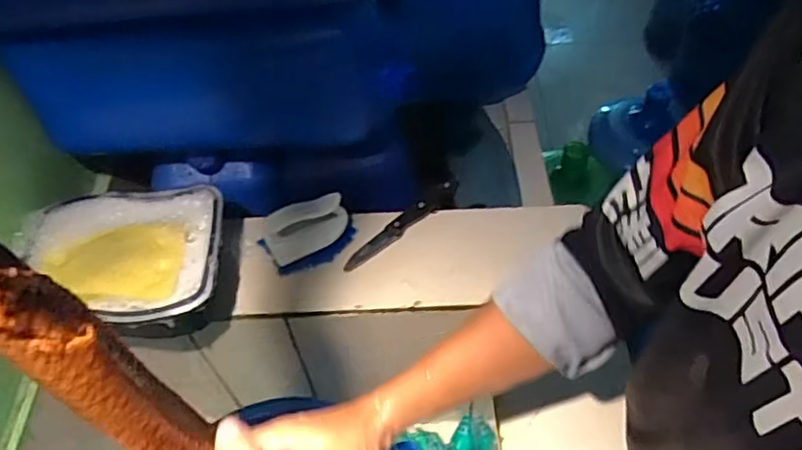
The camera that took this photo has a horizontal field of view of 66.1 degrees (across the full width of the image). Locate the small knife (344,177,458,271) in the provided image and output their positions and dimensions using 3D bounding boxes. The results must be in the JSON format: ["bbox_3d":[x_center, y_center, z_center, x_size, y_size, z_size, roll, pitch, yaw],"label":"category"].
[{"bbox_3d":[0.003,-0.003,0.732,0.174,0.009,0.022,-37,58,-22],"label":"small knife"}]

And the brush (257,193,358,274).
[{"bbox_3d":[-0.106,0.005,0.694,0.105,0.064,0.061,-17,53,-9],"label":"brush"}]

